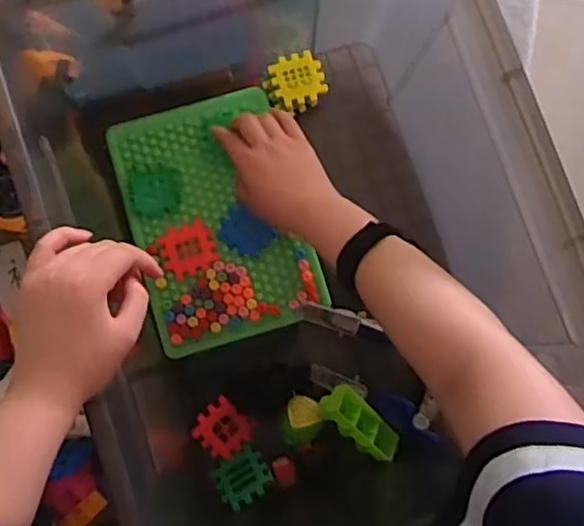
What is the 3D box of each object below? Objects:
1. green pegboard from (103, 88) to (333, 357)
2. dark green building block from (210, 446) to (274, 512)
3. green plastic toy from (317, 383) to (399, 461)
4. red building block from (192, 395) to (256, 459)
[{"bbox_3d":[-0.077,-0.045,0.649,0.165,0.017,0.242,-16,81,-3],"label":"green pegboard"},{"bbox_3d":[-0.047,0.206,0.621,0.049,0.006,0.049,-34,52,-4],"label":"dark green building block"},{"bbox_3d":[0.068,0.155,0.611,0.086,0.028,0.036,44,82,-14],"label":"green plastic toy"},{"bbox_3d":[-0.067,0.162,0.630,0.048,0.009,0.052,-46,108,-15],"label":"red building block"}]

